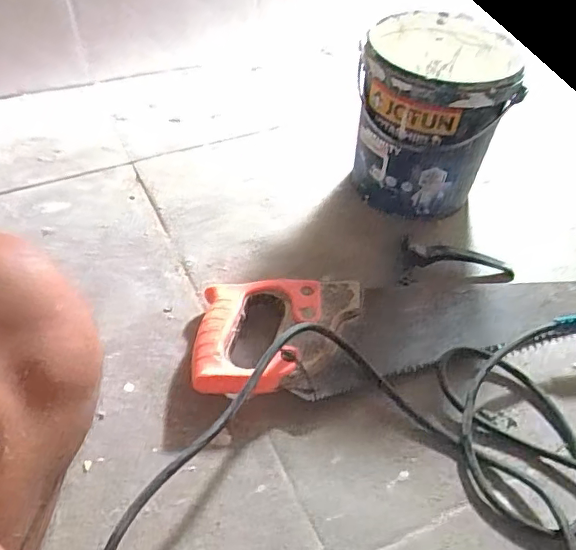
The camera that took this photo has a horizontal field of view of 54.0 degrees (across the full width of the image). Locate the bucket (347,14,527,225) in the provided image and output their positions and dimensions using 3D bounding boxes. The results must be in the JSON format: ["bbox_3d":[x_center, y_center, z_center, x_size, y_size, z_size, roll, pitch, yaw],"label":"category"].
[{"bbox_3d":[0.154,-0.171,0.631,0.155,0.168,0.161,0,46,-3],"label":"bucket"}]

